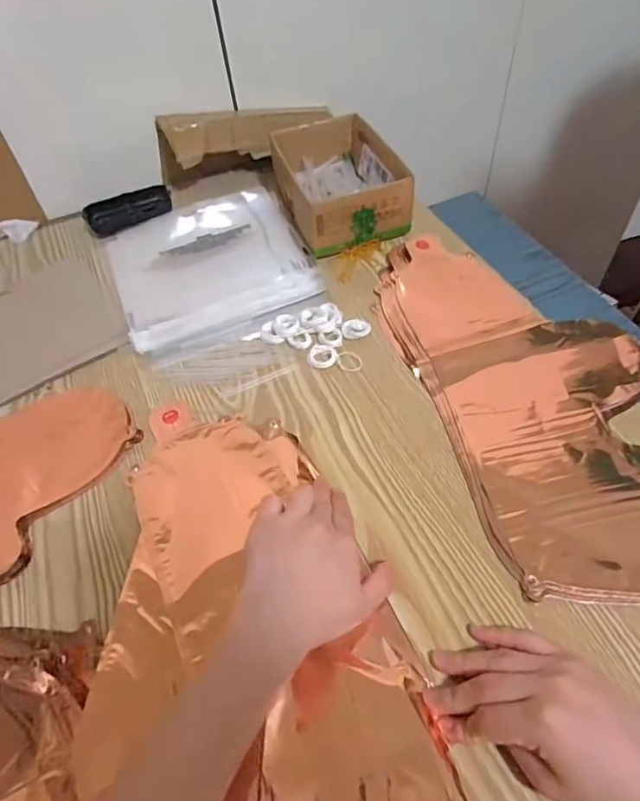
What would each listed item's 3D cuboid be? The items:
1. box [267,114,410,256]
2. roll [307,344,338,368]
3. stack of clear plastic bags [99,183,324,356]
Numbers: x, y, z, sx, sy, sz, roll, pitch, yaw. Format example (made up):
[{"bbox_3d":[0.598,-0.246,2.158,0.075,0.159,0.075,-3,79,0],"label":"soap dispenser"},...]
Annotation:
[{"bbox_3d":[0.024,-0.276,0.640,0.129,0.066,0.197,-15,54,-6],"label":"box"},{"bbox_3d":[0.002,-0.044,0.505,0.029,0.005,0.027,-2,53,3],"label":"roll"},{"bbox_3d":[-0.127,-0.162,0.602,0.217,0.010,0.245,-19,54,-9],"label":"stack of clear plastic bags"}]

